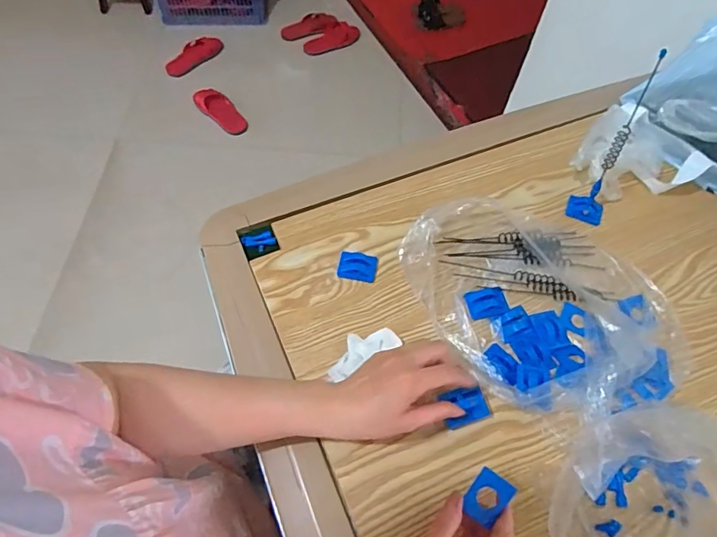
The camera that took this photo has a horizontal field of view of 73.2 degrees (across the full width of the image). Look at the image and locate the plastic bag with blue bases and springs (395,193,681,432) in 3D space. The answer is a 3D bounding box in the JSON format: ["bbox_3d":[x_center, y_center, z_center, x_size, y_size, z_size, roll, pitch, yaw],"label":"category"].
[{"bbox_3d":[0.213,0.025,0.540,0.256,0.056,0.276,-22,64,-14],"label":"plastic bag with blue bases and springs"}]

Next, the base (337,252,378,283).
[{"bbox_3d":[-0.001,-0.002,0.570,0.045,0.012,0.034,8,61,3],"label":"base"}]

